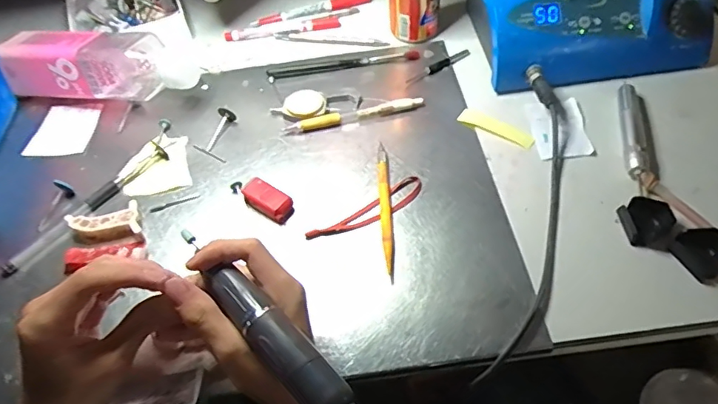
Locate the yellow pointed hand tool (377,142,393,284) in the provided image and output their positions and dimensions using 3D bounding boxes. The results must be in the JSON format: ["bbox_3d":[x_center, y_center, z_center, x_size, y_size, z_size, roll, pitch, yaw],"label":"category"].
[{"bbox_3d":[0.023,0.005,0.451,0.010,0.011,0.140,-3,56,2],"label":"yellow pointed hand tool"}]

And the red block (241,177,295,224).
[{"bbox_3d":[-0.081,-0.001,0.458,0.049,0.016,0.025,32,63,23],"label":"red block"}]

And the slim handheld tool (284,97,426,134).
[{"bbox_3d":[-0.006,-0.087,0.521,0.139,0.010,0.013,-13,56,-6],"label":"slim handheld tool"}]

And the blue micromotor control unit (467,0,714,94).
[{"bbox_3d":[0.229,-0.211,0.551,0.228,0.077,0.165,-8,56,-2],"label":"blue micromotor control unit"}]

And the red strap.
[{"bbox_3d":[0.009,0.010,0.452,0.112,0.004,0.025,-29,59,-16],"label":"red strap"}]

